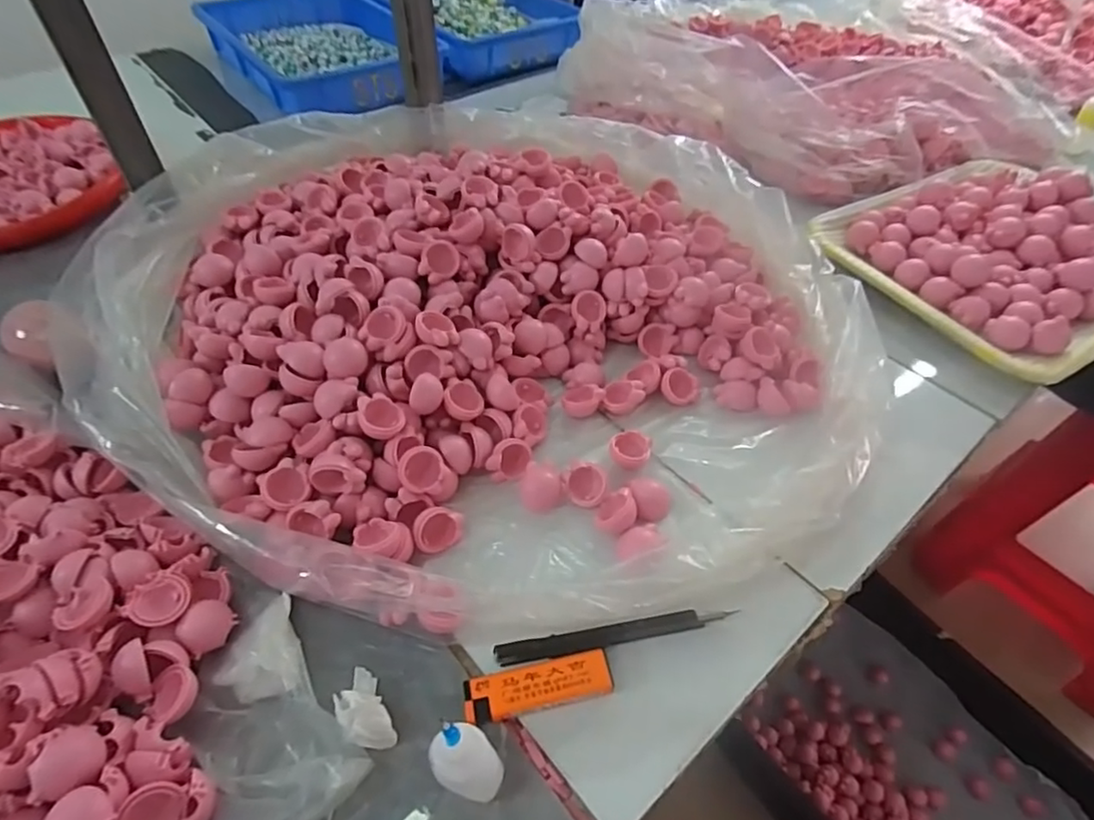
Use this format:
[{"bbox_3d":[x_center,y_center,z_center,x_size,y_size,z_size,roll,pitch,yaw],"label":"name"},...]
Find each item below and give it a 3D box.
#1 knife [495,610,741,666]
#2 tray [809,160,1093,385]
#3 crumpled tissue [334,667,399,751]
[{"bbox_3d":[0.039,0.129,0.351,0.135,0.015,0.004,-8,5,-6],"label":"knife"},{"bbox_3d":[0.452,-0.167,0.596,0.325,0.038,0.263,-24,53,-21],"label":"tray"},{"bbox_3d":[-0.098,0.157,0.321,0.023,0.024,0.045,-24,53,-21],"label":"crumpled tissue"}]

